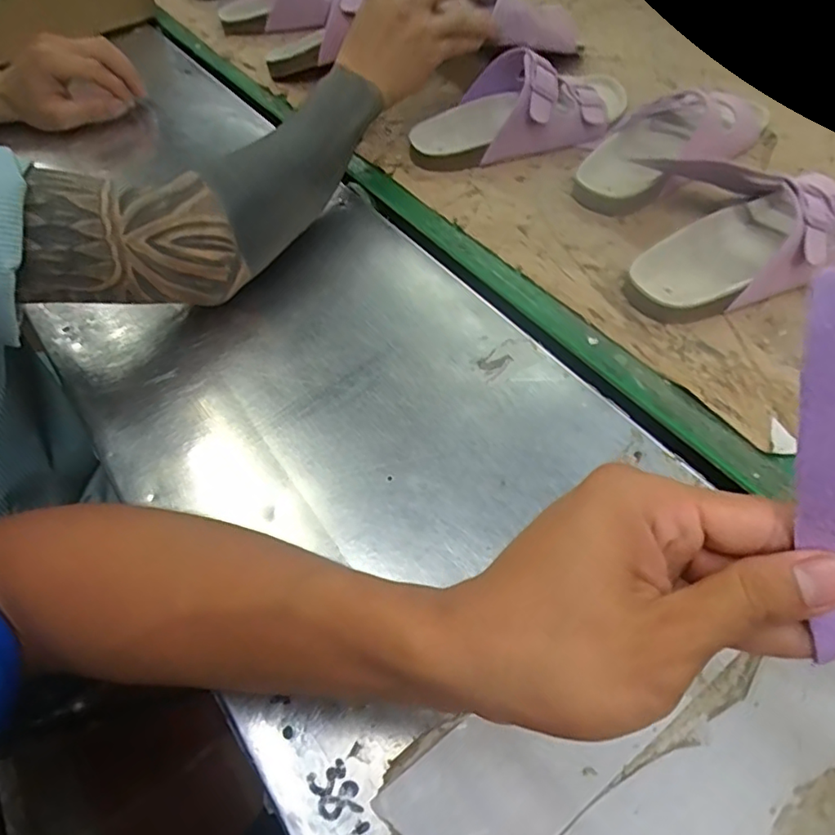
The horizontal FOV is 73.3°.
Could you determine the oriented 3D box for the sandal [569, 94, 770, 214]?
[{"bbox_3d":[0.252,-0.275,0.544,0.236,0.058,0.093,-33,51,-26],"label":"sandal"}]

